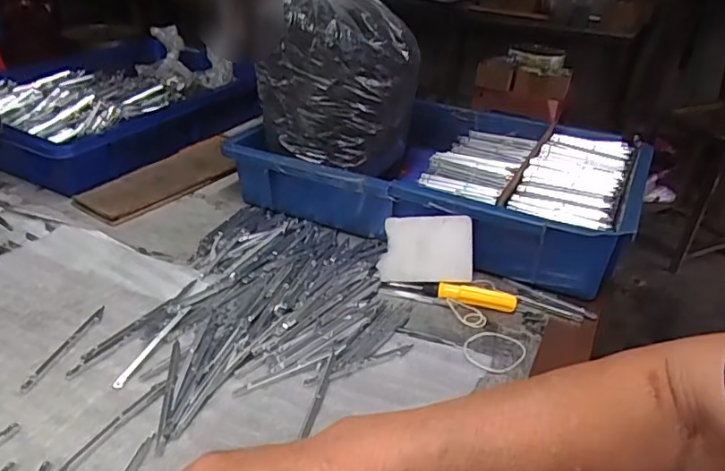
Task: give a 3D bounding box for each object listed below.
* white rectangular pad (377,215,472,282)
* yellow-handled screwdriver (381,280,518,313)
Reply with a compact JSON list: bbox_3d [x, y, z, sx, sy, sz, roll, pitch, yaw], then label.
[{"bbox_3d":[0.060,0.013,0.522,0.084,0.061,0.012,1,9,9],"label":"white rectangular pad"},{"bbox_3d":[0.080,0.052,0.509,0.118,0.016,0.014,9,30,8],"label":"yellow-handled screwdriver"}]

